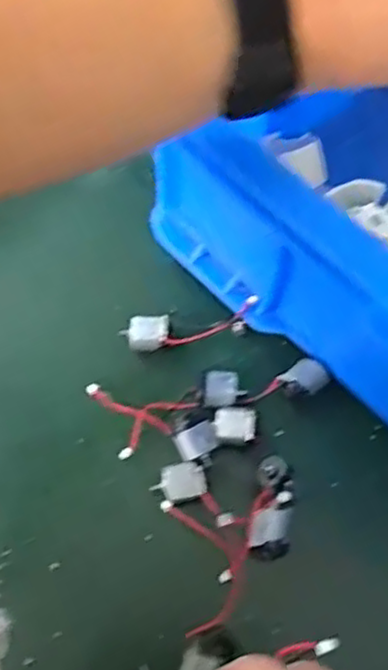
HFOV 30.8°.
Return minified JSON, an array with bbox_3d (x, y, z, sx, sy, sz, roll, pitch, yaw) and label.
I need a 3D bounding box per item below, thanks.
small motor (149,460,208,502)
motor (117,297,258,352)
[{"bbox_3d":[-0.008,0.078,0.370,0.027,0.015,0.018,-9,64,-7],"label":"small motor"},{"bbox_3d":[-0.003,-0.004,0.402,0.075,0.032,0.019,-3,64,-4],"label":"motor"}]

